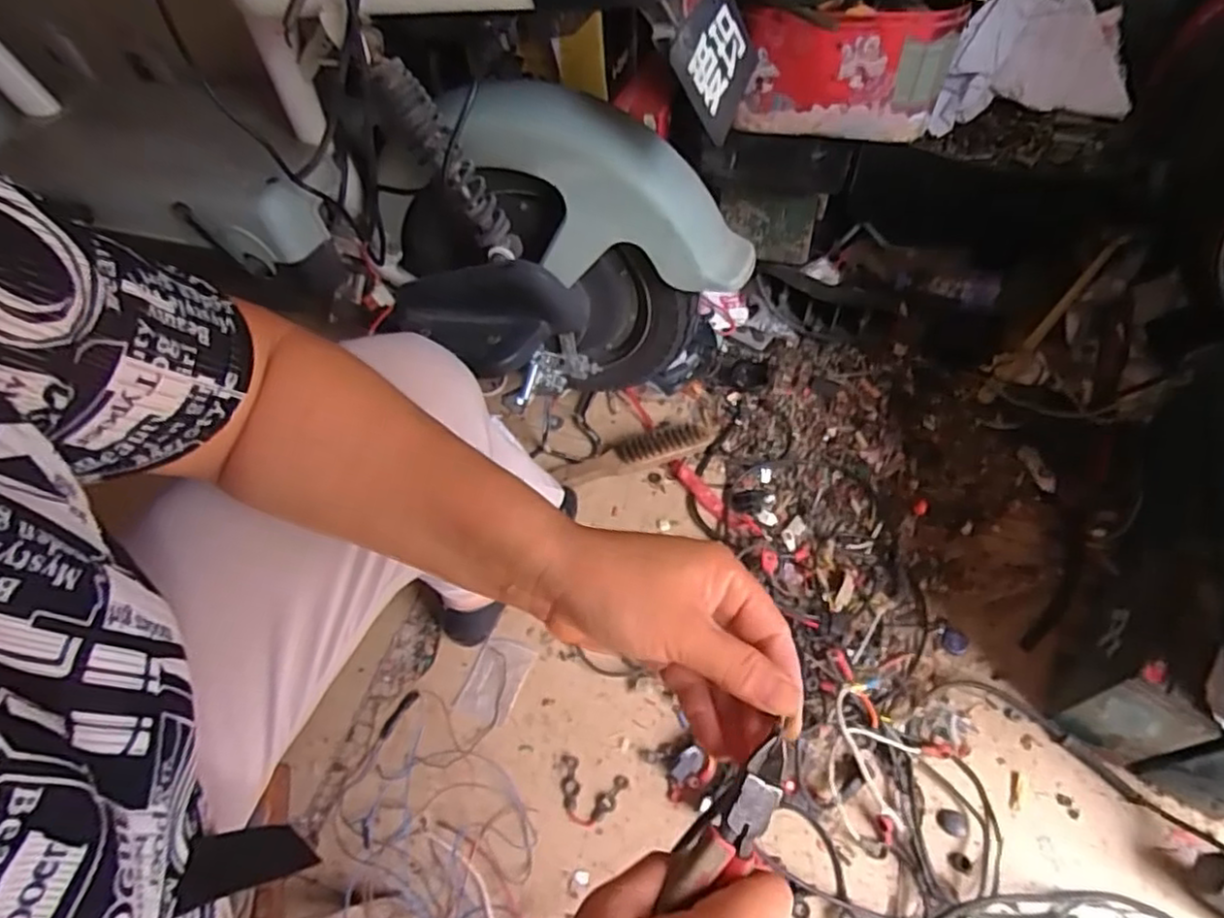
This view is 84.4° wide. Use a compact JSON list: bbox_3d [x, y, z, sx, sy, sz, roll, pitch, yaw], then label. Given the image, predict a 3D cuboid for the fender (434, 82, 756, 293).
[{"bbox_3d":[-0.013,-0.263,0.682,0.340,0.126,0.112,27,60,-13],"label":"fender"}]

